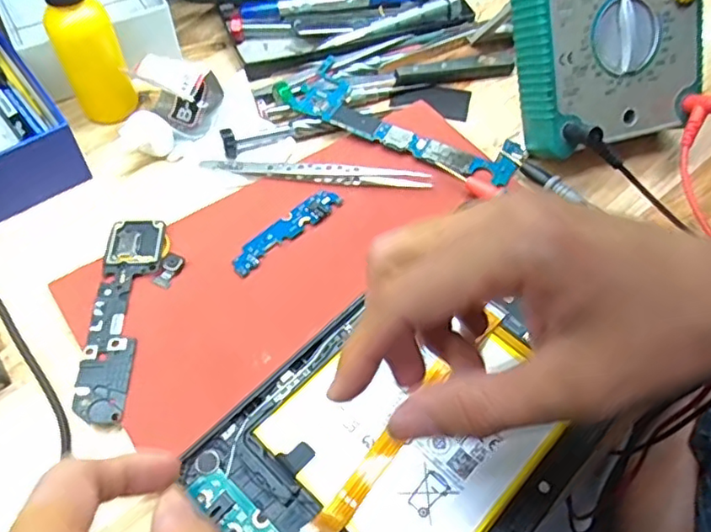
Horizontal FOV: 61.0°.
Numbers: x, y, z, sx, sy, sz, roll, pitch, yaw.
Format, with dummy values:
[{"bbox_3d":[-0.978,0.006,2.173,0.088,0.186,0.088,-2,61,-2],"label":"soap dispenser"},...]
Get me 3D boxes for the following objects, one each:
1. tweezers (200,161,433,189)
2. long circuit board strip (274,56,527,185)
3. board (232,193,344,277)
[{"bbox_3d":[-0.022,-0.054,0.347,0.130,0.009,0.007,7,56,3],"label":"tweezers"},{"bbox_3d":[0.027,-0.091,0.377,0.156,0.008,0.053,28,59,16],"label":"long circuit board strip"},{"bbox_3d":[-0.037,-0.020,0.327,0.072,0.004,0.015,-38,65,-24],"label":"board"}]

